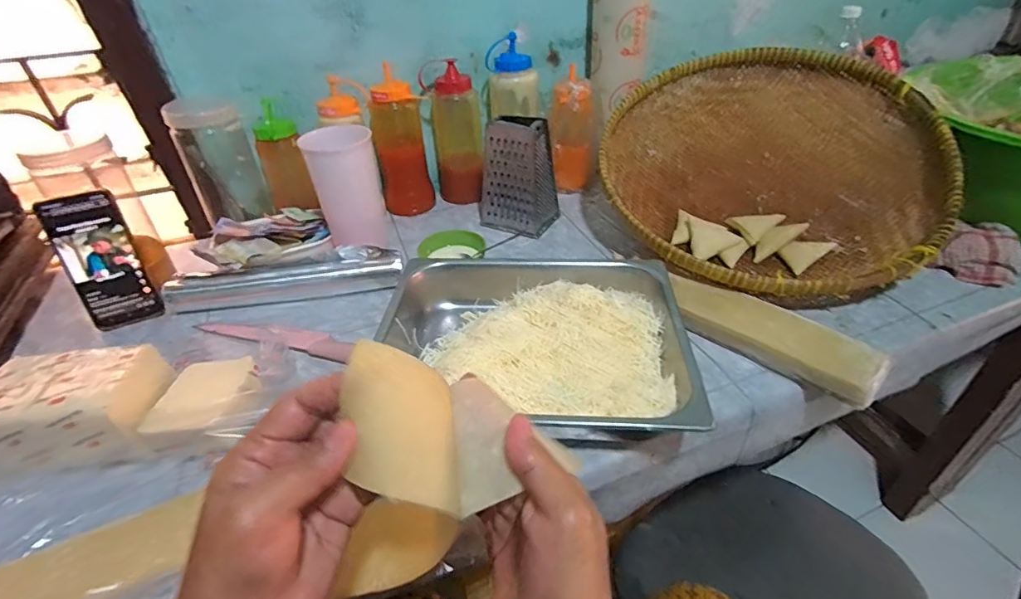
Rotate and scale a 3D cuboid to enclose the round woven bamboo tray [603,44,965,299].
[{"bbox_3d":[0.359,-0.180,0.709,0.440,0.128,0.440,-6,59,11],"label":"round woven bamboo tray"}]

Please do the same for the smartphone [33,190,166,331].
[{"bbox_3d":[-0.505,-0.046,0.612,0.079,0.164,0.011,-21,24,-22],"label":"smartphone"}]

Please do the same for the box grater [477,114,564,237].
[{"bbox_3d":[0.008,-0.193,0.764,0.116,0.161,0.081,13,41,19],"label":"box grater"}]

